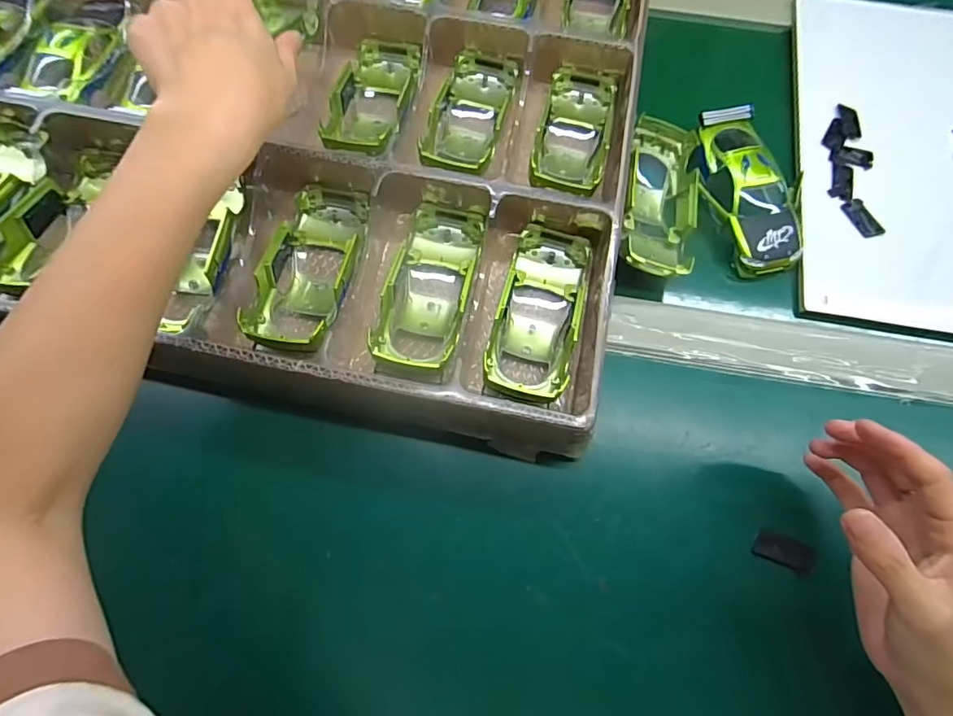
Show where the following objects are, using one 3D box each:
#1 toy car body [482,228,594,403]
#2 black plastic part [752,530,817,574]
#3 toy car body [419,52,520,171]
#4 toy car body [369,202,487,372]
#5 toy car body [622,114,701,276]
[{"bbox_3d":[0.043,-0.032,0.330,0.053,0.031,0.126,14,72,4],"label":"toy car body"},{"bbox_3d":[0.191,0.120,0.309,0.034,0.007,0.017,22,72,7],"label":"black plastic part"},{"bbox_3d":[-0.004,-0.193,0.390,0.049,0.031,0.110,15,72,5],"label":"toy car body"},{"bbox_3d":[-0.030,-0.051,0.337,0.053,0.027,0.125,12,72,4],"label":"toy car body"},{"bbox_3d":[0.138,-0.119,0.376,0.050,0.036,0.135,11,71,4],"label":"toy car body"}]

